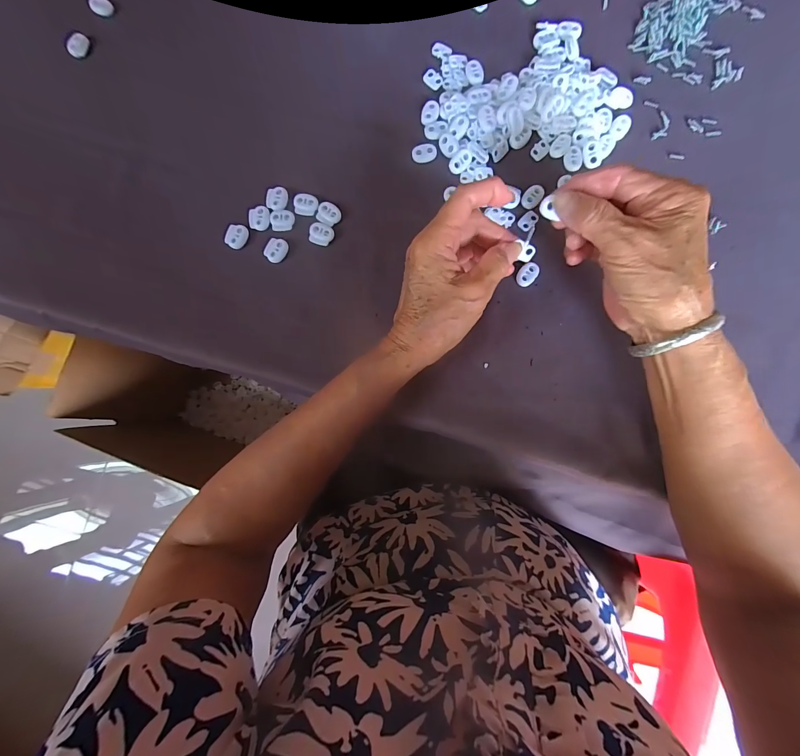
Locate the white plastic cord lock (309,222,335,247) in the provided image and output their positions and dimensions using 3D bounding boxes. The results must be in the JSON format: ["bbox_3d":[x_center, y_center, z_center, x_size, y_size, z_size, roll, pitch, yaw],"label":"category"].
[{"bbox_3d":[-0.072,-0.131,0.310,0.022,0.004,0.020,20,86,5],"label":"white plastic cord lock"}]

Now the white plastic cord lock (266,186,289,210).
[{"bbox_3d":[-0.114,-0.166,0.315,0.018,0.004,0.021,12,85,4],"label":"white plastic cord lock"}]

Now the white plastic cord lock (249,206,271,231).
[{"bbox_3d":[-0.130,-0.148,0.314,0.019,0.004,0.022,2,85,3],"label":"white plastic cord lock"}]

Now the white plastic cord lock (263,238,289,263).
[{"bbox_3d":[-0.113,-0.117,0.312,0.018,0.004,0.022,32,87,5],"label":"white plastic cord lock"}]

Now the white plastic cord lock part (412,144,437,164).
[{"bbox_3d":[0.023,-0.207,0.314,0.022,0.005,0.014,-6,84,2],"label":"white plastic cord lock part"}]

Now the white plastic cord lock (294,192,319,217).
[{"bbox_3d":[-0.087,-0.160,0.313,0.022,0.004,0.020,12,85,4],"label":"white plastic cord lock"}]

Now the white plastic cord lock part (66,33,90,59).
[{"bbox_3d":[-0.320,-0.331,0.340,0.017,0.006,0.023,41,88,6],"label":"white plastic cord lock part"}]

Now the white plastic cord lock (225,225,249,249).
[{"bbox_3d":[-0.150,-0.131,0.314,0.018,0.004,0.022,15,85,4],"label":"white plastic cord lock"}]

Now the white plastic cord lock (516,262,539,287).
[{"bbox_3d":[0.112,-0.091,0.299,0.015,0.005,0.022,40,88,6],"label":"white plastic cord lock"}]

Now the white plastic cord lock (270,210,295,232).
[{"bbox_3d":[-0.108,-0.145,0.314,0.022,0.004,0.020,-4,84,3],"label":"white plastic cord lock"}]

